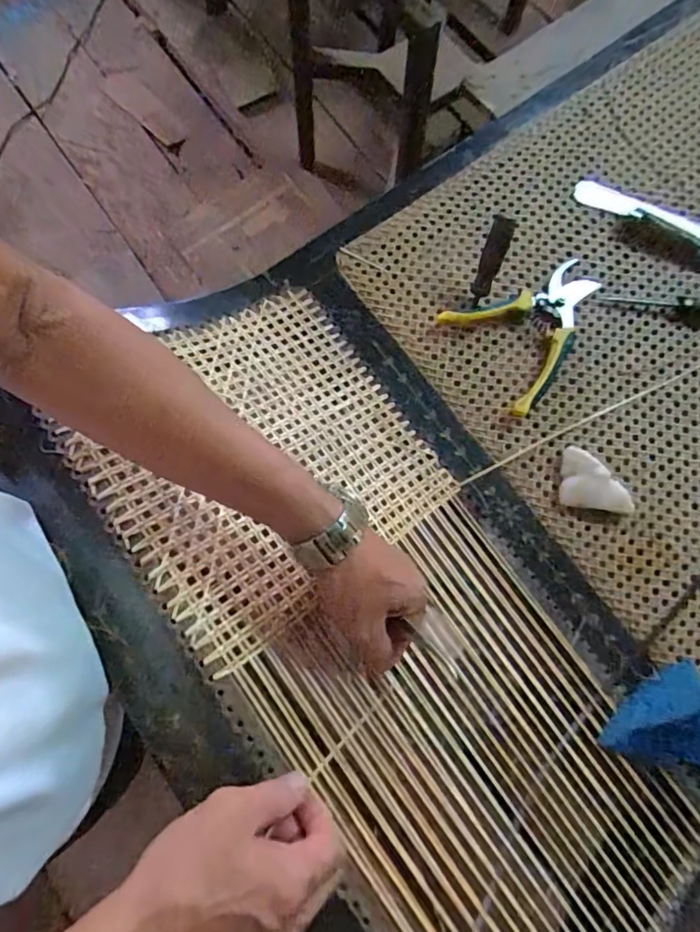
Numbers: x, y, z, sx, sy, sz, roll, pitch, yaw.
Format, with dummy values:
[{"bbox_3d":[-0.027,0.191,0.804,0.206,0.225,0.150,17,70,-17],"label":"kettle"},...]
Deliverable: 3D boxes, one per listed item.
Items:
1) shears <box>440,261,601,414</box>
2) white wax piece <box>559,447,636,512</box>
[{"bbox_3d":[0.206,-0.153,0.560,0.166,0.026,0.137,-34,81,-5],"label":"shears"},{"bbox_3d":[0.256,0.014,0.535,0.073,0.022,0.060,7,80,2],"label":"white wax piece"}]

